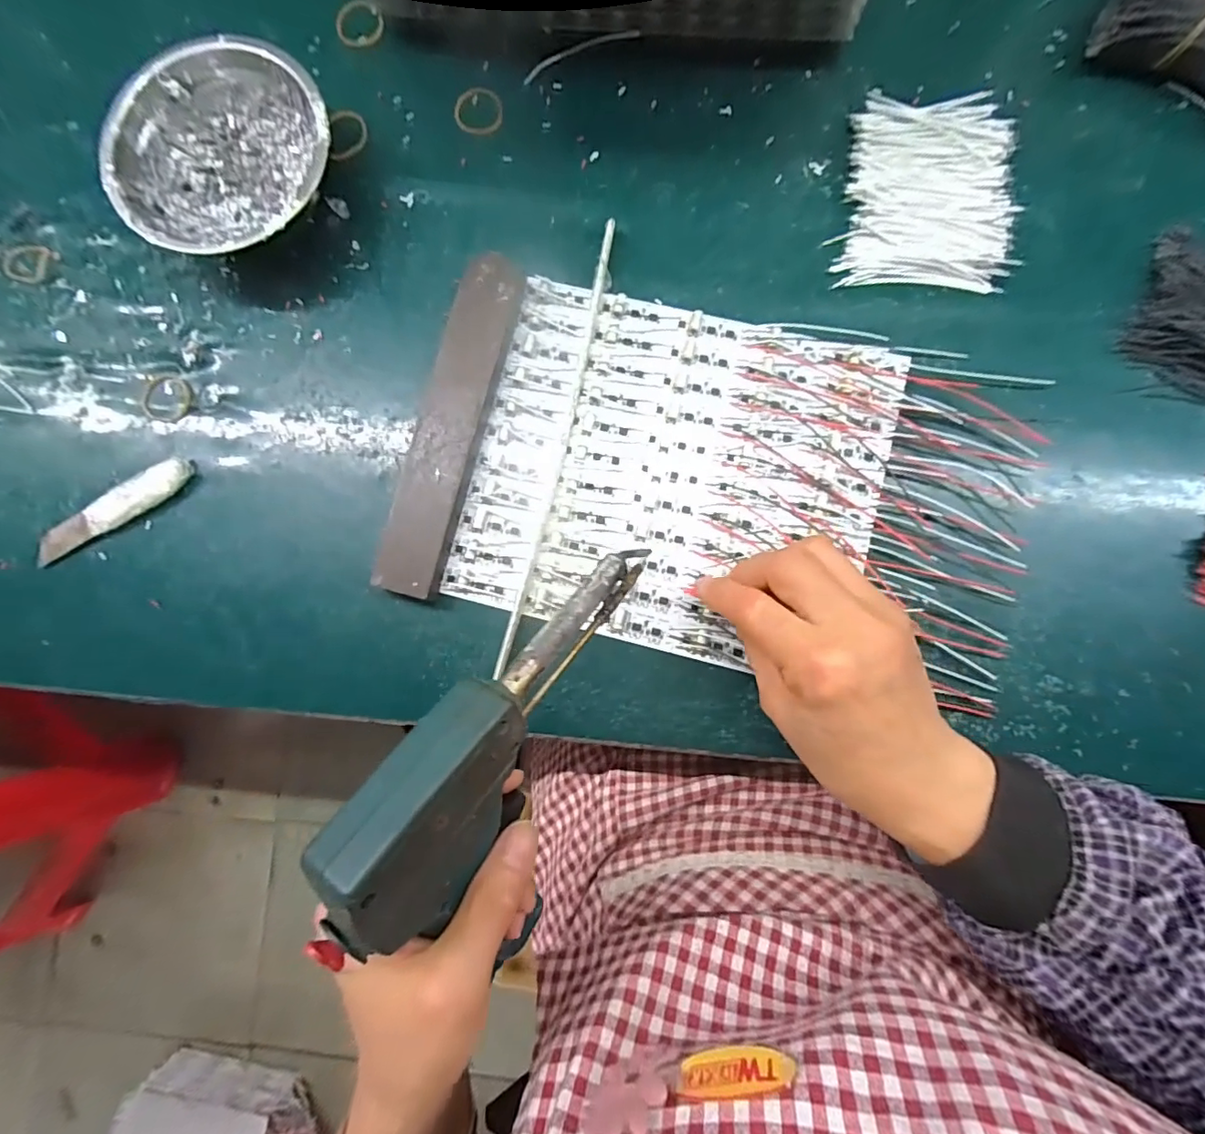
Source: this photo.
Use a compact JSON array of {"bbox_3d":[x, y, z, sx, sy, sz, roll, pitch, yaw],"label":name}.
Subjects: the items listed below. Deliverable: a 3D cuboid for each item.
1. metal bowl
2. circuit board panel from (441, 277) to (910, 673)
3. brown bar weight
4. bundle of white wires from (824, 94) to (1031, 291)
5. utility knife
[{"bbox_3d":[-0.215,-0.234,0.316,0.122,0.040,0.126,0,85,3],"label":"metal bowl"},{"bbox_3d":[0.042,-0.052,0.307,0.224,0.008,0.193,14,86,4],"label":"circuit board panel"},{"bbox_3d":[-0.086,-0.082,0.309,0.037,0.020,0.199,16,86,4],"label":"brown bar weight"},{"bbox_3d":[0.192,-0.227,0.317,0.097,0.007,0.123,2,85,3],"label":"bundle of white wires"},{"bbox_3d":[-0.288,-0.034,0.316,0.101,0.010,0.021,-29,85,0],"label":"utility knife"}]

